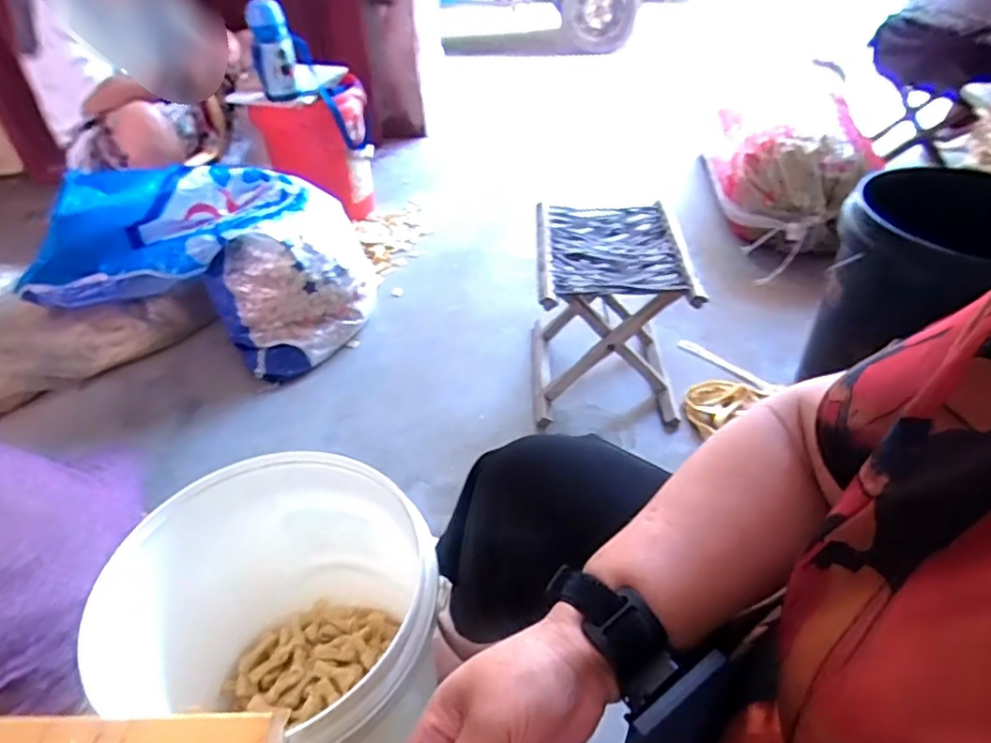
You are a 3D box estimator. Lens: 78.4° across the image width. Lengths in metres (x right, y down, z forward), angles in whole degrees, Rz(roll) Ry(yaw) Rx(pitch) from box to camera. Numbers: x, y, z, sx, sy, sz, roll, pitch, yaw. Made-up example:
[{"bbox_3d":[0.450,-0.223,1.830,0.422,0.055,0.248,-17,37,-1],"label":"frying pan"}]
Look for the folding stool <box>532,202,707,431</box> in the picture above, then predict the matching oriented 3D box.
[{"bbox_3d":[0.206,-0.109,1.143,0.263,0.288,0.303,0,41,2],"label":"folding stool"}]

